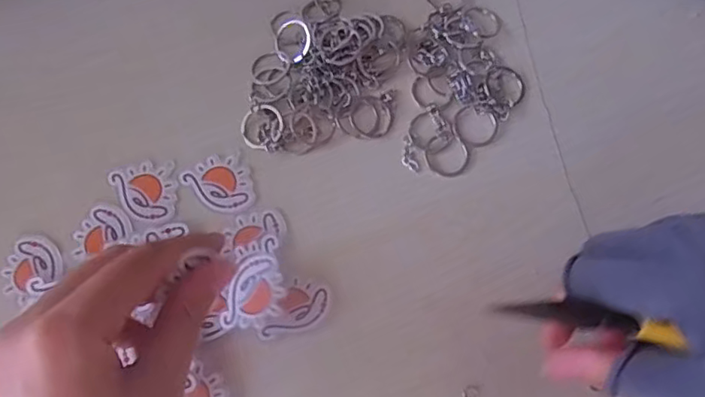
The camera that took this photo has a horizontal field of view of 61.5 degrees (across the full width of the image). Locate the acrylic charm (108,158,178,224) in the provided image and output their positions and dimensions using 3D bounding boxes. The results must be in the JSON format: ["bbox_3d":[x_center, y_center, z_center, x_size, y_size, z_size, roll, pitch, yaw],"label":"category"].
[{"bbox_3d":[-0.109,-0.004,0.310,0.032,0.004,0.033,-13,73,-6],"label":"acrylic charm"}]

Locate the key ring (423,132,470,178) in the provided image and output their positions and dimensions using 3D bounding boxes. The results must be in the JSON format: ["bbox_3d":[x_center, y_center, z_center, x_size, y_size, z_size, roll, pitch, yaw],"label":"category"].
[{"bbox_3d":[0.051,-0.024,0.319,0.024,0.004,0.025,1,72,-2],"label":"key ring"}]

